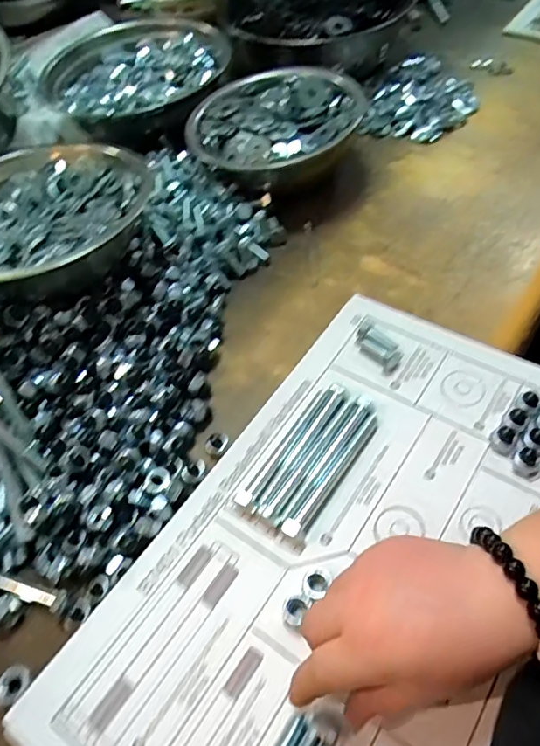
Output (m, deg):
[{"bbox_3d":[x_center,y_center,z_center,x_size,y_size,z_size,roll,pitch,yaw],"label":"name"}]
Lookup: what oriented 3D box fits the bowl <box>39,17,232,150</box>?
[{"bbox_3d":[-0.158,-0.352,0.656,0.185,0.068,0.195,-3,54,4],"label":"bowl"}]

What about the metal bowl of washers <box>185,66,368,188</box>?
[{"bbox_3d":[0.003,-0.249,0.566,0.169,0.071,0.167,-3,54,4],"label":"metal bowl of washers"}]

